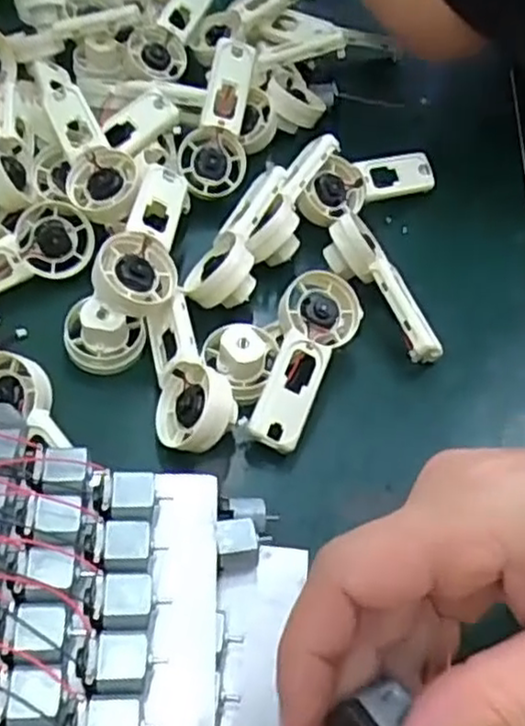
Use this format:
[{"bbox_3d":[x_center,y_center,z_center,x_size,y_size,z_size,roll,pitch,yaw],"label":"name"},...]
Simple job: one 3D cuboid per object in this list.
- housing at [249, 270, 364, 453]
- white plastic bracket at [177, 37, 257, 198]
[{"bbox_3d":[0.020,0.001,0.350,0.038,0.037,0.090,15,55,7],"label":"housing"},{"bbox_3d":[-0.023,-0.142,0.420,0.035,0.028,0.089,12,88,5],"label":"white plastic bracket"}]

